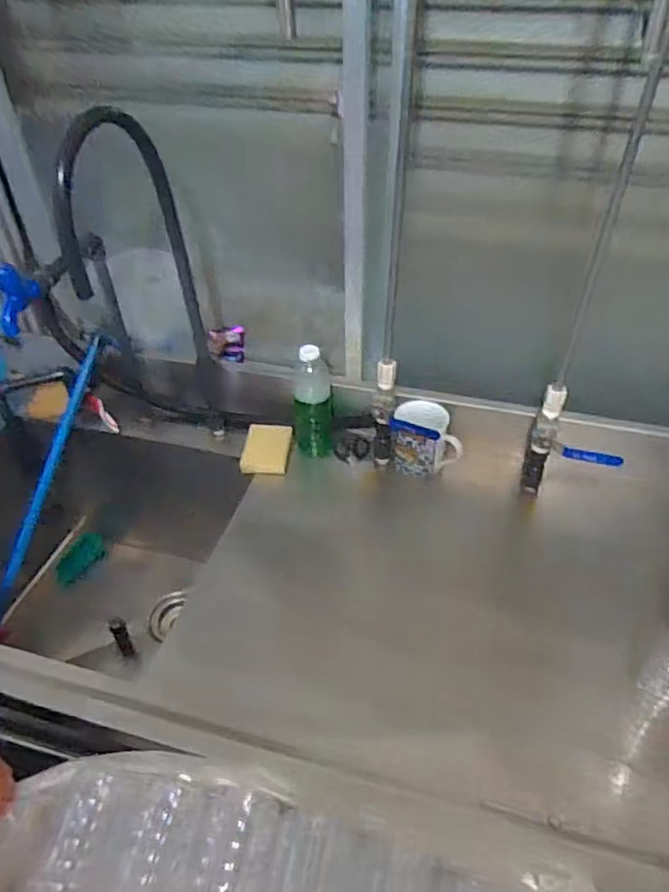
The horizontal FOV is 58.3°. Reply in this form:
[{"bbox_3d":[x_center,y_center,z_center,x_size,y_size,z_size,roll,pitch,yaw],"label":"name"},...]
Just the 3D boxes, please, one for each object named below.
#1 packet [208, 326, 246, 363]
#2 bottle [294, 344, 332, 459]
[{"bbox_3d":[-0.219,-0.207,1.226,0.071,0.071,0.008,-4,22,-17],"label":"packet"},{"bbox_3d":[-0.036,-0.078,1.007,0.062,0.212,0.057,-3,40,-3],"label":"bottle"}]

